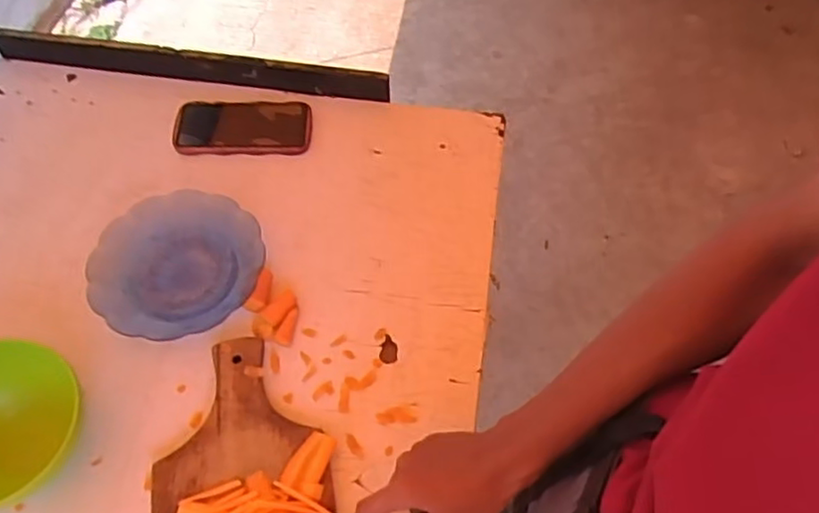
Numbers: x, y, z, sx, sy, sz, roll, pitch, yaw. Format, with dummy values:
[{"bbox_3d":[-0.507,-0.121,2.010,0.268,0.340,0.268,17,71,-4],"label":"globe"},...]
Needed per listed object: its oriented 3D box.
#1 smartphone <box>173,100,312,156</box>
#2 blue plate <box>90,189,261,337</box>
[{"bbox_3d":[-0.213,-0.168,0.833,0.173,0.012,0.086,0,59,0],"label":"smartphone"},{"bbox_3d":[-0.254,0.010,0.722,0.165,0.038,0.177,0,59,0],"label":"blue plate"}]

